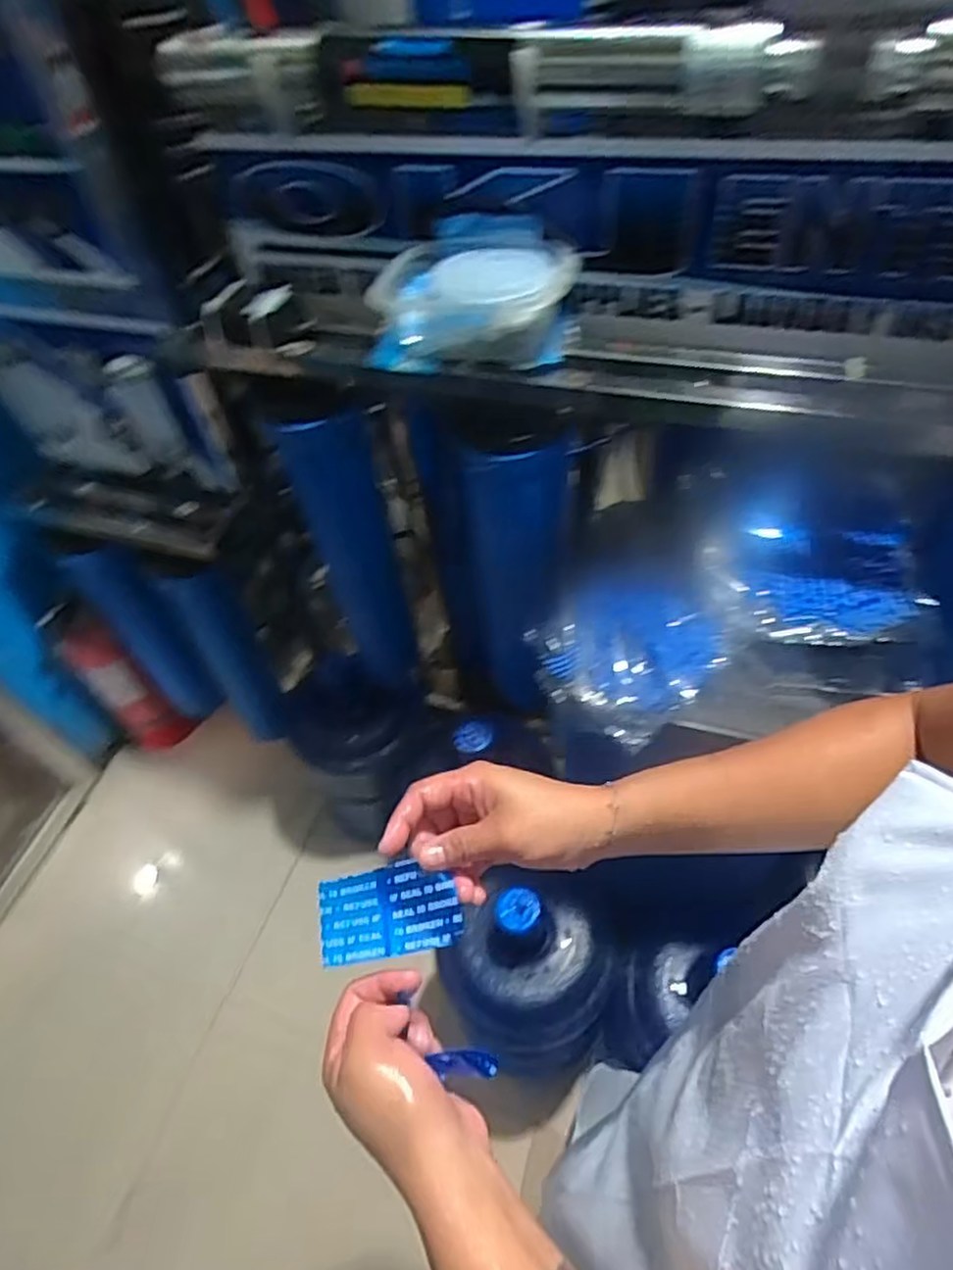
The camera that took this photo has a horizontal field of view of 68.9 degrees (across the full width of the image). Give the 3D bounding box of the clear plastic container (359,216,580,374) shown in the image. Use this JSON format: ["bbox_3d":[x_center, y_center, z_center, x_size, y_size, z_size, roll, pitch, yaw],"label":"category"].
[{"bbox_3d":[-0.008,-0.313,0.645,0.184,0.093,0.111,6,52,11],"label":"clear plastic container"}]

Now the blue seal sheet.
[{"bbox_3d":[-0.051,0.162,0.409,0.081,0.010,0.051,-10,54,-6],"label":"blue seal sheet"}]

